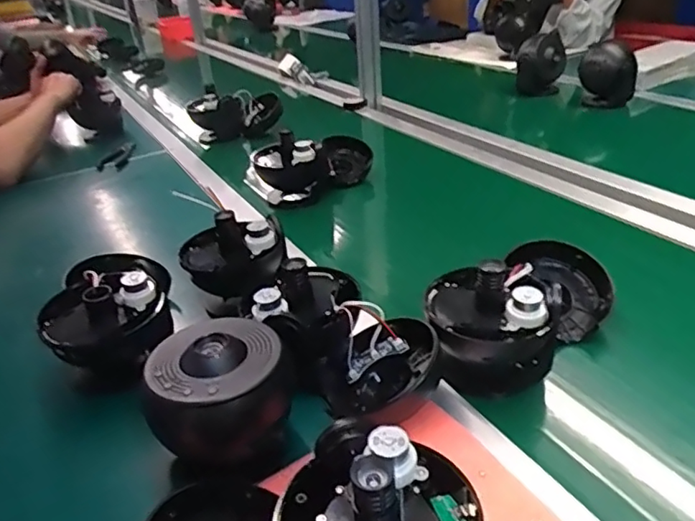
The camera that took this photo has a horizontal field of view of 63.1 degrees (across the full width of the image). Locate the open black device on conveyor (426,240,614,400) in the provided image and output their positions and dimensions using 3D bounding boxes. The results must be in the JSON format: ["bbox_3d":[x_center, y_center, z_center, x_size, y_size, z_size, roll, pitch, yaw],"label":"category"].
[{"bbox_3d":[0.171,0.038,0.560,0.210,0.116,0.115,-30,39,-35],"label":"open black device on conveyor"}]

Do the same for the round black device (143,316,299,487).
[{"bbox_3d":[-0.096,0.114,0.449,0.108,0.102,0.106,-4,31,2],"label":"round black device"}]

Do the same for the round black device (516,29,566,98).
[{"bbox_3d":[0.455,-0.461,1.332,0.101,0.126,0.101,7,33,19],"label":"round black device"}]

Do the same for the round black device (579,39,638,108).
[{"bbox_3d":[0.552,-0.388,1.201,0.106,0.128,0.126,13,36,28],"label":"round black device"}]

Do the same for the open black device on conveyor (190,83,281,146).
[{"bbox_3d":[-0.240,-0.317,1.223,0.185,0.121,0.106,-11,32,-10],"label":"open black device on conveyor"}]

